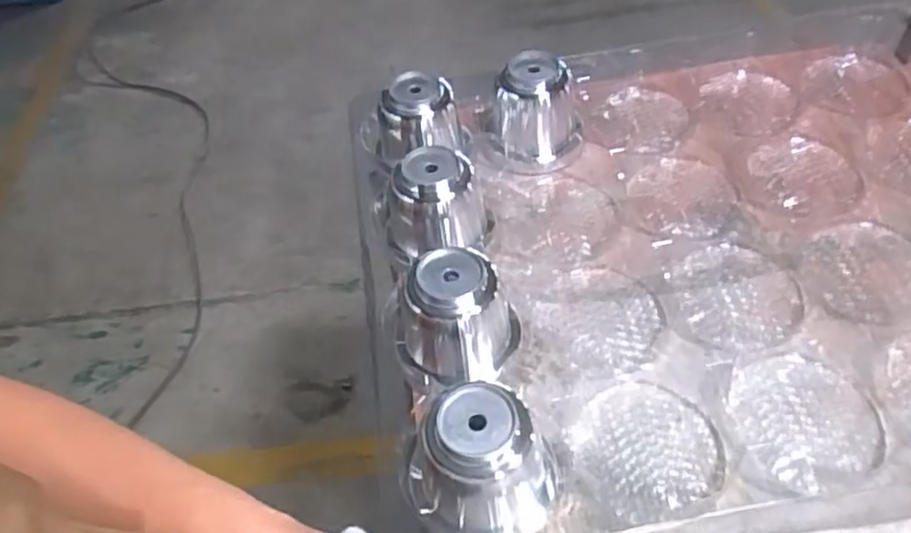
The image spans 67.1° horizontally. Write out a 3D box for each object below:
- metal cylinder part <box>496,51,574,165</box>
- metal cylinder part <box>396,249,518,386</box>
[{"bbox_3d":[0.072,-0.138,0.617,0.071,0.080,0.068,1,51,5],"label":"metal cylinder part"},{"bbox_3d":[0.003,0.036,0.472,0.067,0.080,0.068,-2,50,3],"label":"metal cylinder part"}]

